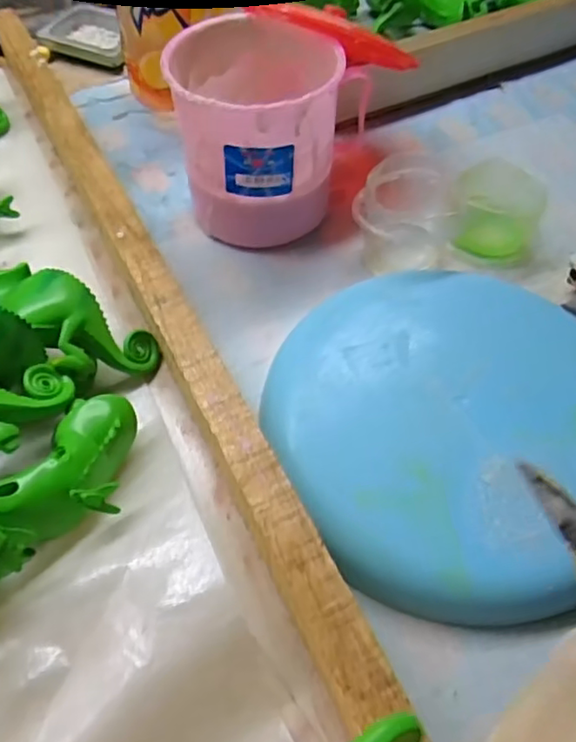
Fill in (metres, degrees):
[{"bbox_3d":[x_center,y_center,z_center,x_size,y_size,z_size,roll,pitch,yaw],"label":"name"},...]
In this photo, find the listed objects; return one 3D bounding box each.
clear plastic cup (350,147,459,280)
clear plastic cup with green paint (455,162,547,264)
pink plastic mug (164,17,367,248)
[{"bbox_3d":[0.069,-0.093,0.364,0.054,0.046,0.059,1,53,-1],"label":"clear plastic cup"},{"bbox_3d":[0.126,-0.097,0.374,0.050,0.036,0.052,-37,62,-25],"label":"clear plastic cup with green paint"},{"bbox_3d":[-0.012,-0.140,0.369,0.105,0.098,0.098,3,53,1],"label":"pink plastic mug"}]

